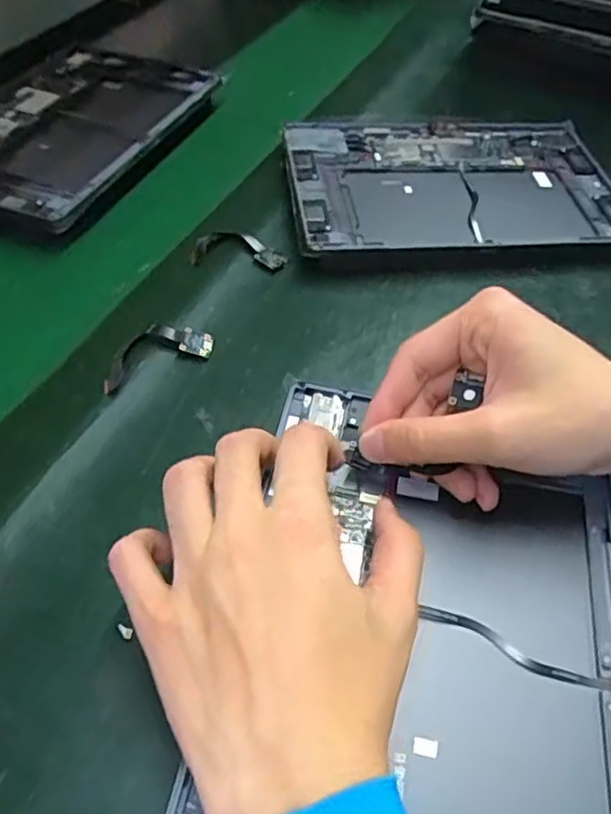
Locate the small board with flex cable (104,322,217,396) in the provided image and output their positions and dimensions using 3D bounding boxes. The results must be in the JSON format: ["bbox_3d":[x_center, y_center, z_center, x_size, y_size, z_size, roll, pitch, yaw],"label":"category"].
[{"bbox_3d":[-0.092,-0.034,0.398,0.074,0.004,0.032,-24,76,-26],"label":"small board with flex cable"}]

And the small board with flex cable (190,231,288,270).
[{"bbox_3d":[-0.047,-0.114,0.464,0.068,0.011,0.028,1,49,0],"label":"small board with flex cable"}]

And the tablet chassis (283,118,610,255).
[{"bbox_3d":[0.118,-0.179,0.520,0.261,0.019,0.176,-3,52,-6],"label":"tablet chassis"}]

